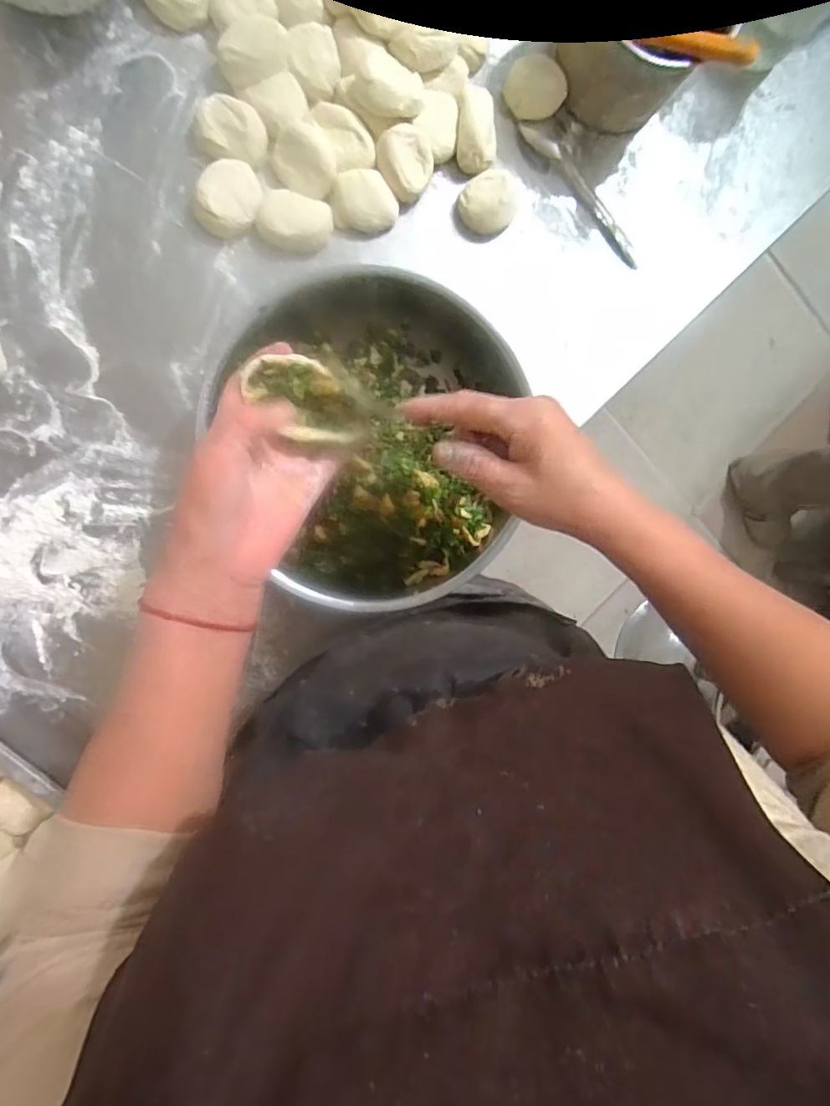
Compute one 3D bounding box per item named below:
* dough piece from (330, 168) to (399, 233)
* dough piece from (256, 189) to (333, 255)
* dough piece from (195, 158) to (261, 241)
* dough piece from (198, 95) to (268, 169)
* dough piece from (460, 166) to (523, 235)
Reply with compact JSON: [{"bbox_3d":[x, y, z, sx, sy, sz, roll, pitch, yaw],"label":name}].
[{"bbox_3d":[-0.044,-0.299,0.464,0.053,0.024,0.044,-20,97,-7],"label":"dough piece"},{"bbox_3d":[-0.101,-0.279,0.452,0.059,0.021,0.046,9,93,-9],"label":"dough piece"},{"bbox_3d":[-0.151,-0.289,0.443,0.042,0.025,0.056,31,89,-9],"label":"dough piece"},{"bbox_3d":[-0.148,-0.340,0.438,0.051,0.029,0.041,-3,95,-8],"label":"dough piece"},{"bbox_3d":[0.065,-0.307,0.475,0.050,0.028,0.046,-1,94,-8],"label":"dough piece"}]

